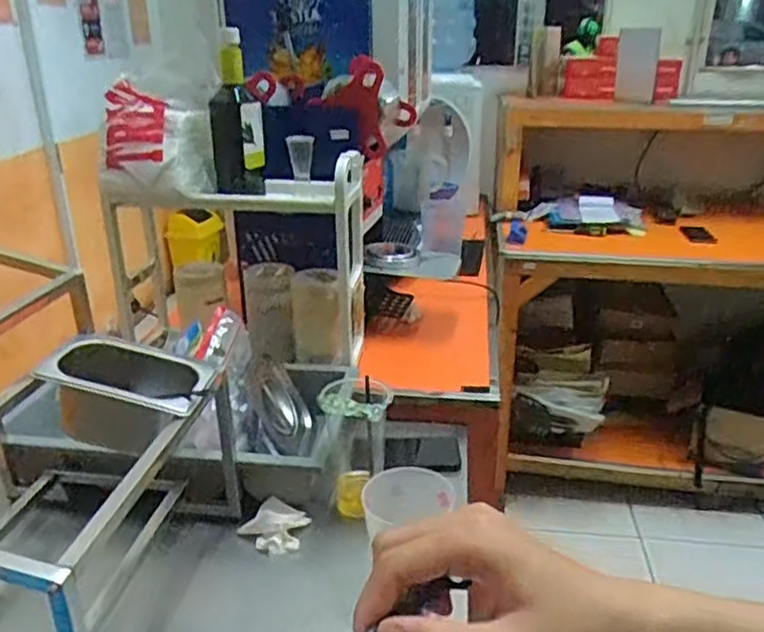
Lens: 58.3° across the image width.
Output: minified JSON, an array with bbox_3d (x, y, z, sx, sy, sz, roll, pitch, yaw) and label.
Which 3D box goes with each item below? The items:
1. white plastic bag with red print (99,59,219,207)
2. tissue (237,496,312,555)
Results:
[{"bbox_3d":[-0.377,-0.291,1.157,0.195,0.218,0.181,-8,24,-19],"label":"white plastic bag with red print"},{"bbox_3d":[-0.136,0.274,0.900,0.076,0.030,0.075,-18,29,-37],"label":"tissue"}]

